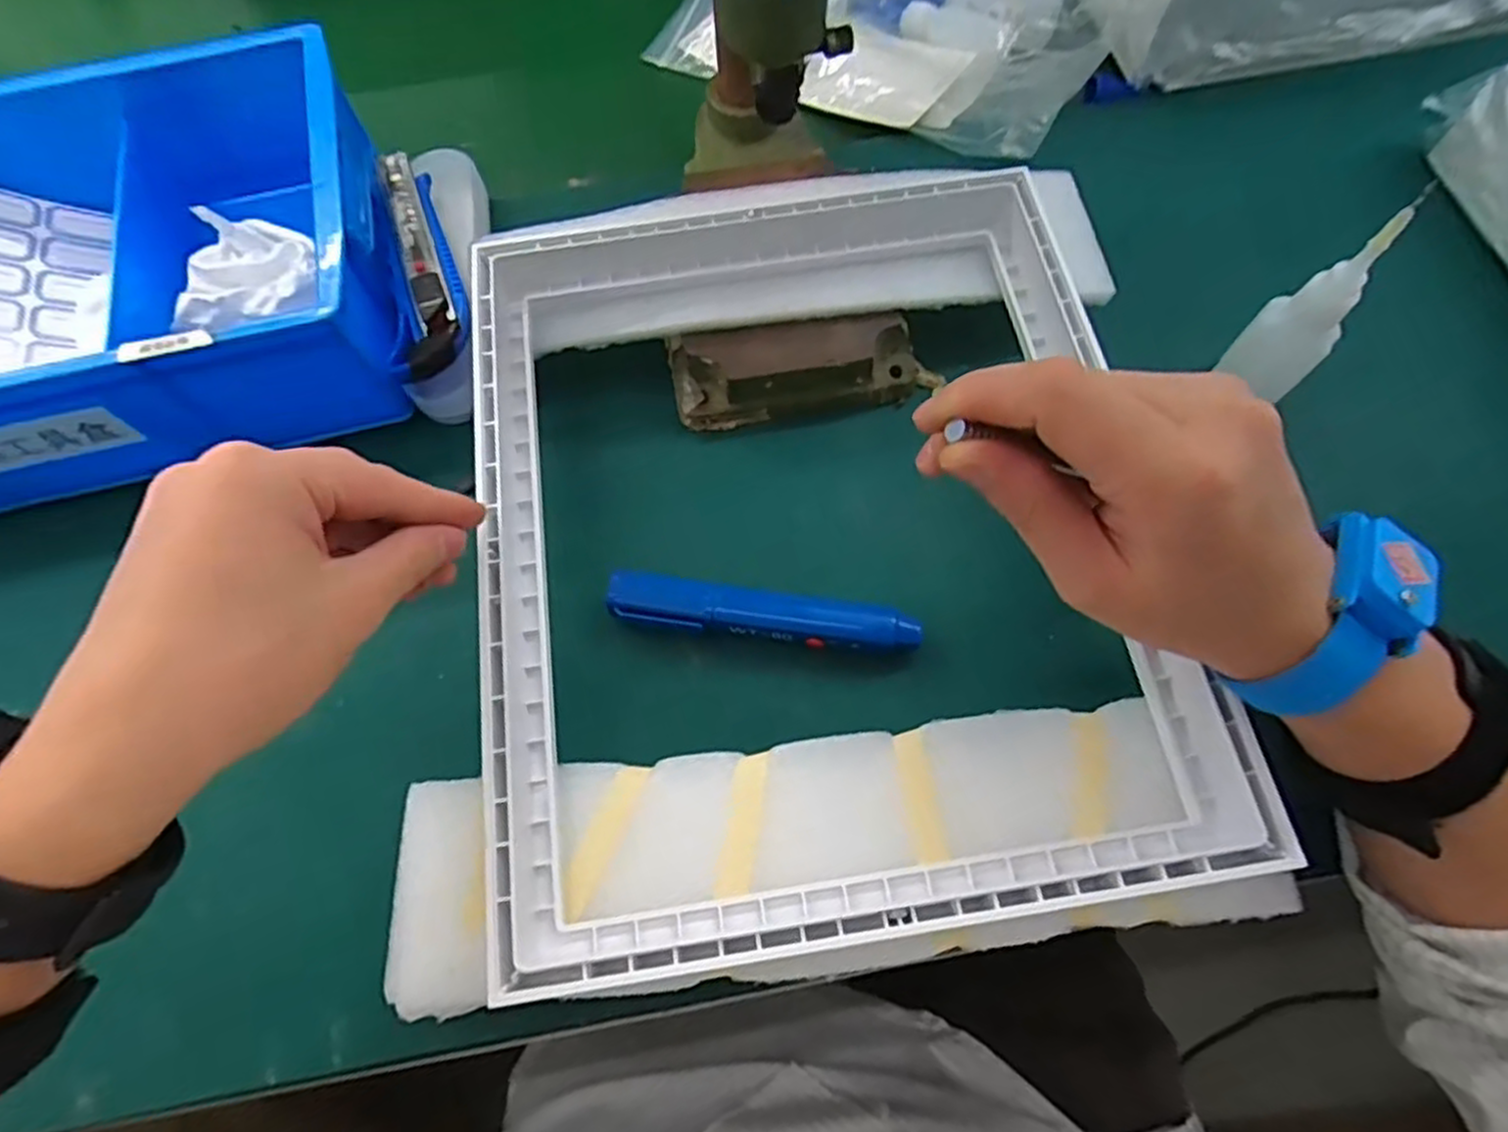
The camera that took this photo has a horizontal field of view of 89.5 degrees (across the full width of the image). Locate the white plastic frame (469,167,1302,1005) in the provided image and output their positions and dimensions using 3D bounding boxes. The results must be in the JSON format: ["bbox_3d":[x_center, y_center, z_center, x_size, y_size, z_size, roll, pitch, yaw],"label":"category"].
[{"bbox_3d":[0.023,-0.022,0.318,0.273,0.028,0.330,-10,68,-2],"label":"white plastic frame"}]

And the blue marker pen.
[{"bbox_3d":[0.004,0.025,0.351,0.140,0.024,0.020,7,68,5],"label":"blue marker pen"}]

